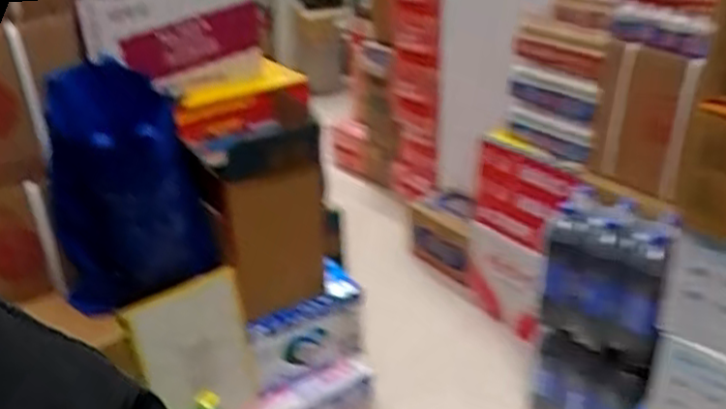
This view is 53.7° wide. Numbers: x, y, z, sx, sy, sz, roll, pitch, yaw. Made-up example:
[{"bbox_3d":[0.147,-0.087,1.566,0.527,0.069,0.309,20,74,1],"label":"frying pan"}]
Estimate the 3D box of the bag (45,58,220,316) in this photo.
[{"bbox_3d":[-0.373,-0.028,1.153,0.241,0.339,0.239,-12,30,-16],"label":"bag"}]

